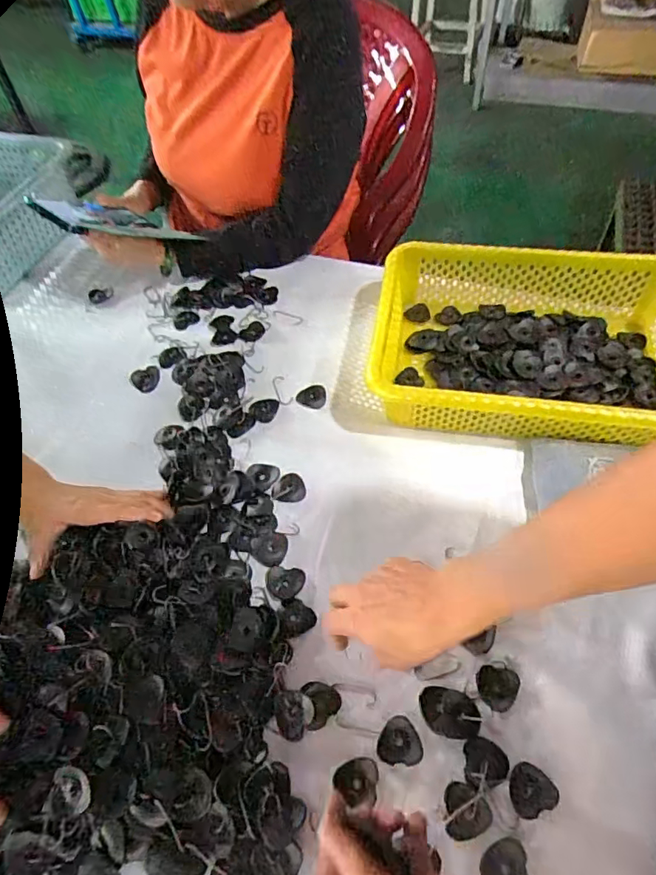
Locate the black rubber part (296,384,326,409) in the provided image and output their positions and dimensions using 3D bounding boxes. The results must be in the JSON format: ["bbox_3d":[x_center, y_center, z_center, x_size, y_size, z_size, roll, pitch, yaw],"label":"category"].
[{"bbox_3d":[-0.021,-0.050,0.645,0.035,0.005,0.035,-3,55,2],"label":"black rubber part"}]

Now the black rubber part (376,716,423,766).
[{"bbox_3d":[0.058,0.244,0.422,0.034,0.004,0.034,0,55,3],"label":"black rubber part"}]

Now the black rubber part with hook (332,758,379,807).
[{"bbox_3d":[0.022,0.270,0.412,0.034,0.004,0.031,2,56,5],"label":"black rubber part with hook"}]

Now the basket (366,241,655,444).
[{"bbox_3d":[0.237,-0.104,0.610,0.349,0.090,0.247,7,56,9],"label":"basket"}]

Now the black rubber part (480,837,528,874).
[{"bbox_3d":[0.128,0.312,0.378,0.034,0.004,0.035,-2,55,2],"label":"black rubber part"}]

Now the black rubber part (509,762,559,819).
[{"bbox_3d":[0.156,0.269,0.402,0.036,0.004,0.033,-2,55,2],"label":"black rubber part"}]

